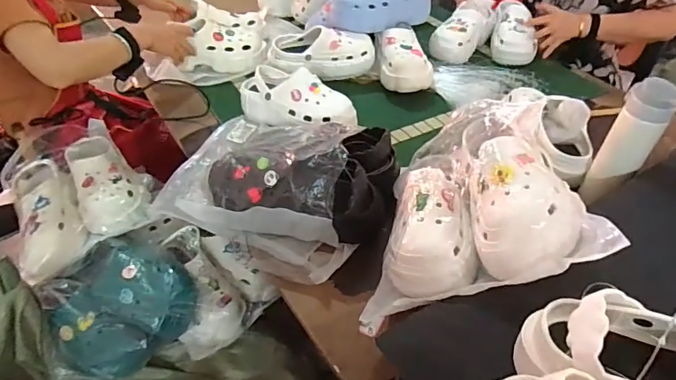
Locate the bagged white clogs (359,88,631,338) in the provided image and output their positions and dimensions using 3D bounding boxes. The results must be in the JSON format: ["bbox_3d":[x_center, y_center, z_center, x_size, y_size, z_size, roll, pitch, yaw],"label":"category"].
[{"bbox_3d":[0.200,0.008,0.614,0.247,0.147,0.353,11,43,13],"label":"bagged white clogs"}]

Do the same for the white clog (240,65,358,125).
[{"bbox_3d":[-0.082,-0.185,0.908,0.244,0.082,0.112,11,43,13],"label":"white clog"}]

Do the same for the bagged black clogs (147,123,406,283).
[{"bbox_3d":[-0.071,-0.020,0.727,0.297,0.134,0.262,20,45,21],"label":"bagged black clogs"}]

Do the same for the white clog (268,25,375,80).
[{"bbox_3d":[-0.036,-0.320,1.065,0.248,0.101,0.091,-2,41,-2],"label":"white clog"}]

